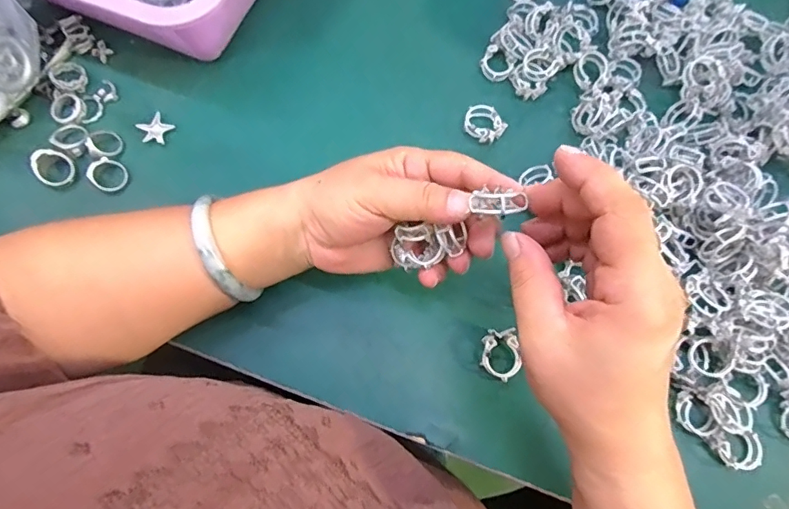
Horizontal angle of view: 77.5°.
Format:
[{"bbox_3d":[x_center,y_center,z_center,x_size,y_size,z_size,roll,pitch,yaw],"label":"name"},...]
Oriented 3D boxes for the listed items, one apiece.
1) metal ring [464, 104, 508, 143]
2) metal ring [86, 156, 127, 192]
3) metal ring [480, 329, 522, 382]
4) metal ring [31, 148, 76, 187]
[{"bbox_3d":[0.067,-0.098,0.369,0.024,0.010,0.031,-32,78,-8],"label":"metal ring"},{"bbox_3d":[-0.204,-0.057,0.351,0.023,0.004,0.026,-44,95,-21],"label":"metal ring"},{"bbox_3d":[0.068,0.065,0.316,0.024,0.004,0.032,-4,87,11],"label":"metal ring"},{"bbox_3d":[-0.241,-0.062,0.346,0.026,0.015,0.024,0,75,0],"label":"metal ring"}]

